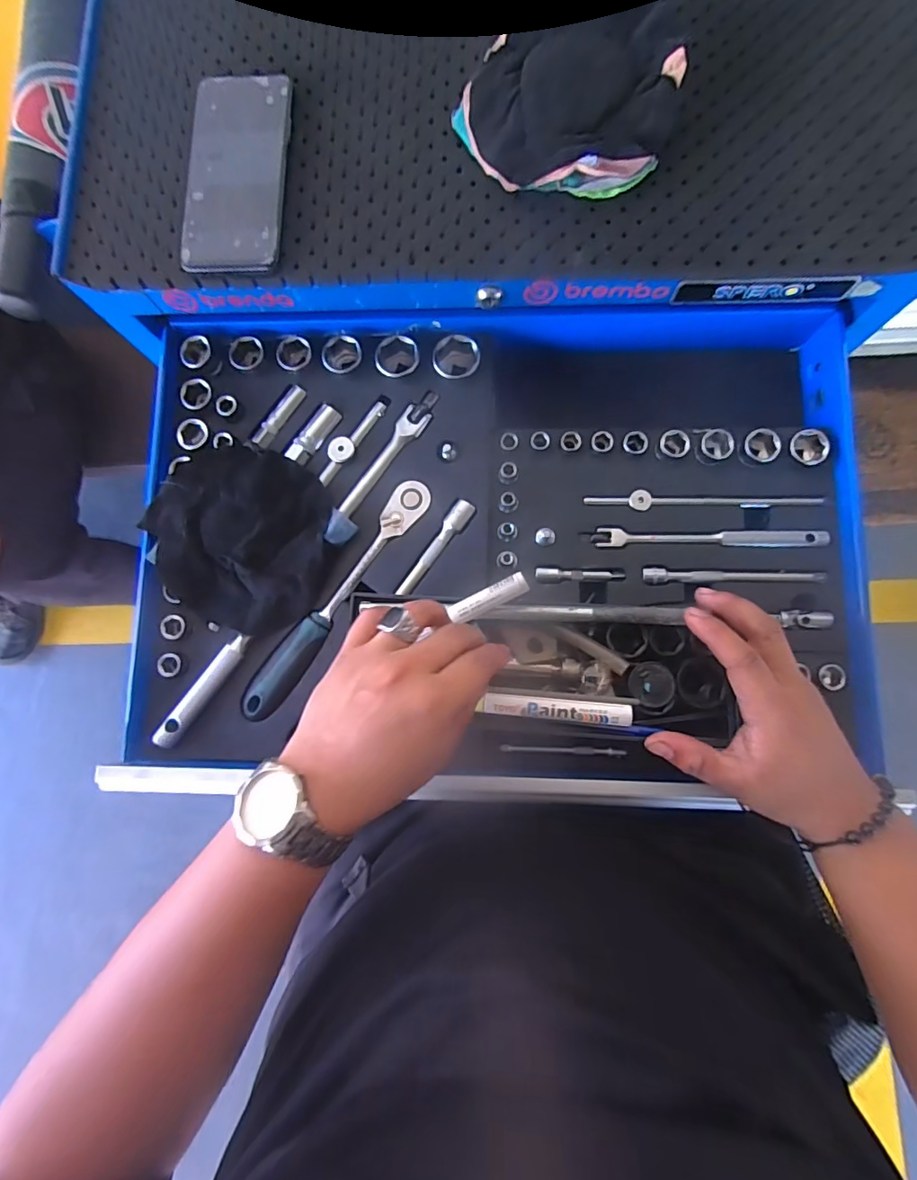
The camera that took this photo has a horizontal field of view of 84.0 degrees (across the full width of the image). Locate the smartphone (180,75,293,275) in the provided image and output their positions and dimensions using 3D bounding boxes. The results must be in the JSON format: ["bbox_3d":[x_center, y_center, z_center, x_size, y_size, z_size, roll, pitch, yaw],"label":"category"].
[{"bbox_3d":[-0.171,-0.322,0.392,0.075,0.009,0.161,2,82,3],"label":"smartphone"}]

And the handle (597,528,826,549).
[{"bbox_3d":[0.207,-0.044,0.424,0.185,0.013,0.016,1,82,3],"label":"handle"}]

